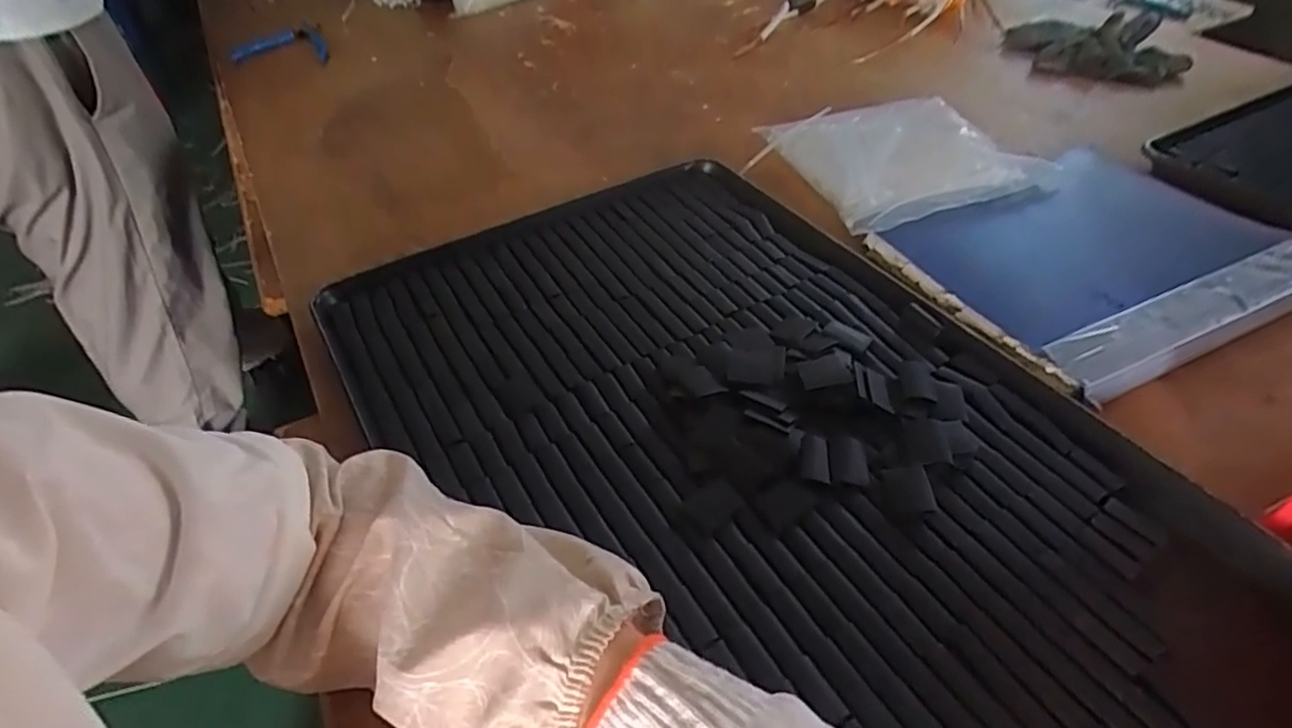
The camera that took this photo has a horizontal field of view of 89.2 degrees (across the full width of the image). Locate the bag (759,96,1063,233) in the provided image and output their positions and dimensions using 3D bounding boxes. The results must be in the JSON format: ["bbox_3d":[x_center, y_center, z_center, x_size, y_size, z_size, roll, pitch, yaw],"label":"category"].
[{"bbox_3d":[0.259,-0.216,0.650,0.209,0.033,0.202,-11,47,-9],"label":"bag"}]

